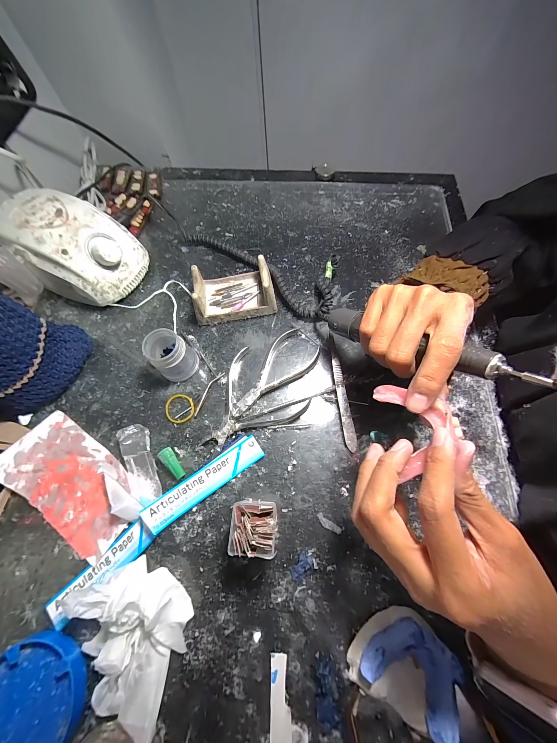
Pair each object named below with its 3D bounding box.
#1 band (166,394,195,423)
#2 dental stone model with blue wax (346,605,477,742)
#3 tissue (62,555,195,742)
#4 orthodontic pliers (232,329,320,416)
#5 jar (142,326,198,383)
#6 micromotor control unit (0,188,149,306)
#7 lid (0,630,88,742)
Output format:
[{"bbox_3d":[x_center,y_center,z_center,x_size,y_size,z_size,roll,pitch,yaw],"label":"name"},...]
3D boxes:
[{"bbox_3d":[-0.109,0.041,0.274,0.031,0.004,0.032,0,68,1],"label":"band"},{"bbox_3d":[0.099,0.218,0.185,0.076,0.024,0.058,27,71,11],"label":"dental stone model with blue wax"},{"bbox_3d":[-0.109,0.206,0.191,0.079,0.035,0.100,-22,69,-8],"label":"tissue"},{"bbox_3d":[-0.004,0.004,0.282,0.053,0.010,0.123,39,74,15],"label":"orthodontic pliers"},{"bbox_3d":[-0.116,-0.017,0.272,0.040,0.051,0.040,0,68,1],"label":"jar"},{"bbox_3d":[-0.254,-0.149,0.311,0.139,0.085,0.106,16,69,7],"label":"micromotor control unit"},{"bbox_3d":[-0.189,0.251,0.185,0.078,0.014,0.080,0,68,1],"label":"lid"}]

